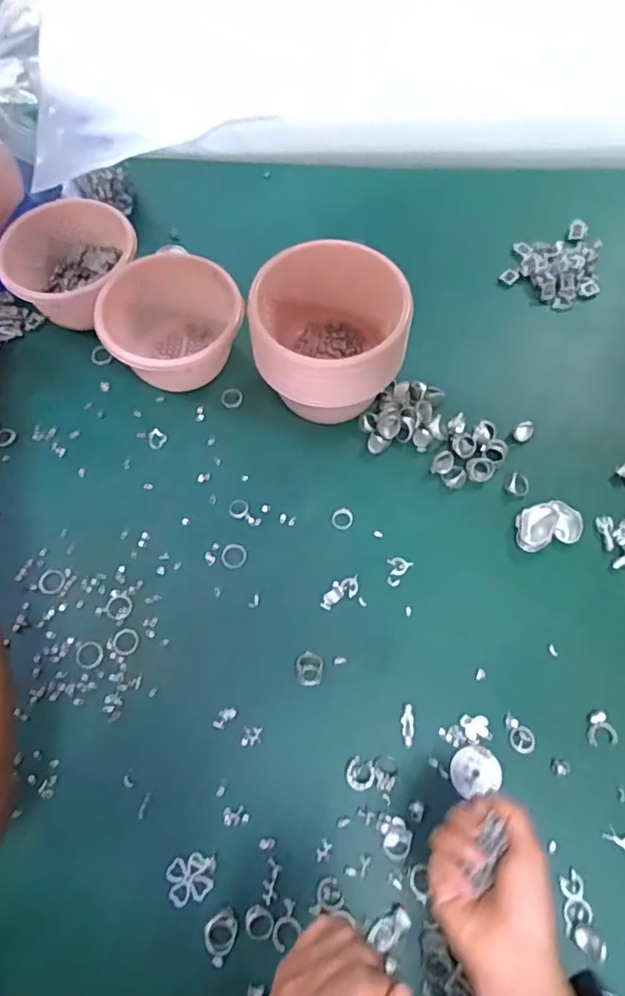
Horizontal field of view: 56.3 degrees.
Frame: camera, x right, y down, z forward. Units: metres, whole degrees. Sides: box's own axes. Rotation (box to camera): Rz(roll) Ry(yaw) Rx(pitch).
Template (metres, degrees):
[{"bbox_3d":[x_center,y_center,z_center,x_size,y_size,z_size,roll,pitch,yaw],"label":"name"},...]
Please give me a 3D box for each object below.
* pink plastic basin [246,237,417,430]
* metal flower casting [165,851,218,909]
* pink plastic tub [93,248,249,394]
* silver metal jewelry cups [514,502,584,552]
[{"bbox_3d":[0.023,-0.155,0.596,0.142,0.146,0.126,38,73,17],"label":"pink plastic basin"},{"bbox_3d":[-0.097,0.305,0.468,0.040,0.004,0.033,-15,66,-6],"label":"metal flower casting"},{"bbox_3d":[-0.150,-0.185,0.643,0.142,0.093,0.135,0,65,1],"label":"pink plastic tub"},{"bbox_3d":[0.238,0.026,0.586,0.071,0.019,0.044,-14,66,-6],"label":"silver metal jewelry cups"}]

